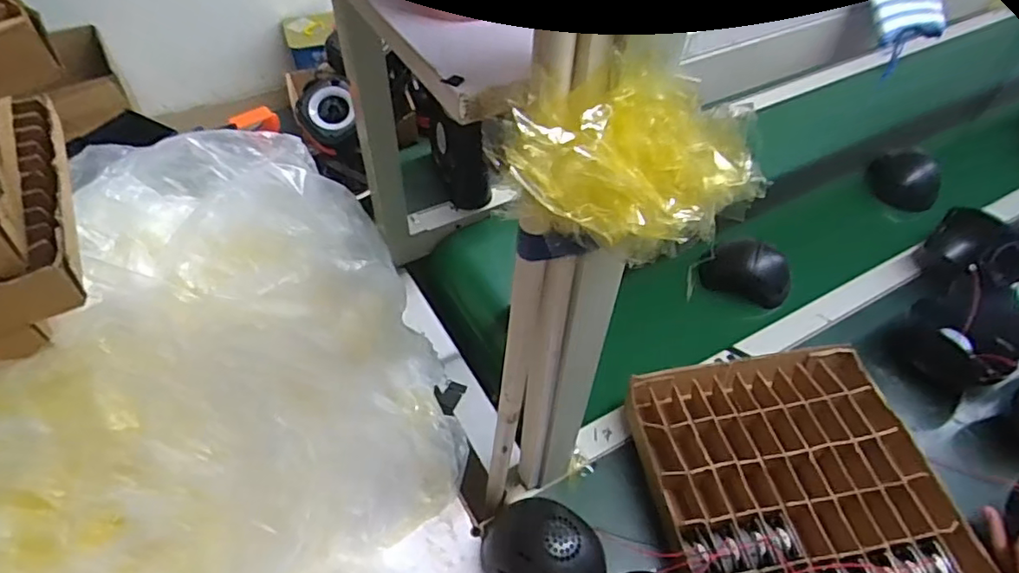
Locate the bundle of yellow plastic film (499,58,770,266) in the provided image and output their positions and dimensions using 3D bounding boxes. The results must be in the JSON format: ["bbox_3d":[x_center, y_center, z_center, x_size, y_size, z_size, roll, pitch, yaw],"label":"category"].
[{"bbox_3d":[0.060,-0.061,0.292,0.113,0.068,0.063,-15,53,-14],"label":"bundle of yellow plastic film"}]

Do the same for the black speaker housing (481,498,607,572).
[{"bbox_3d":[0.036,0.271,0.606,0.128,0.065,0.094,35,57,24],"label":"black speaker housing"}]

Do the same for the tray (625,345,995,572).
[{"bbox_3d":[0.326,0.279,0.613,0.319,0.046,0.462,-8,51,-9],"label":"tray"}]

